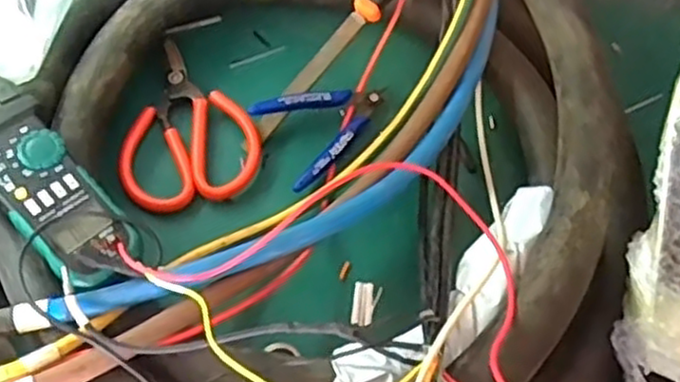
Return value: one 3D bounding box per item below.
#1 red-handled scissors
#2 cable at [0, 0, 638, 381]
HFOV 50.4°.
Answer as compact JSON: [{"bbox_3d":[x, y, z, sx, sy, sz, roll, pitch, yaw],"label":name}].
[{"bbox_3d":[-0.134,-0.056,0.610,0.113,0.017,0.155,-19,63,-11],"label":"red-handled scissors"},{"bbox_3d":[-0.046,-0.041,0.544,0.486,0.106,0.501,0,61,0],"label":"cable"}]

